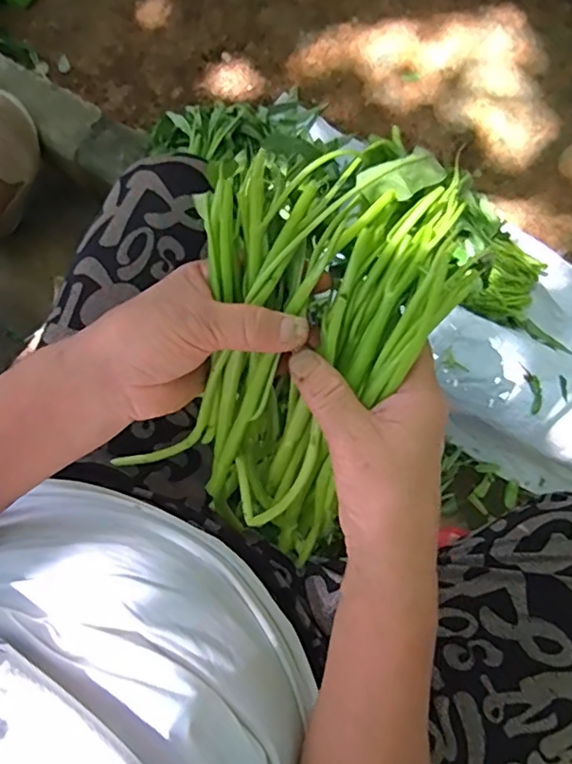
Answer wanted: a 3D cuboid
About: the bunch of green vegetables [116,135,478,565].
[{"bbox_3d":[-0.001,-0.009,0.363,0.138,0.084,0.268,25,117,7],"label":"bunch of green vegetables"}]

